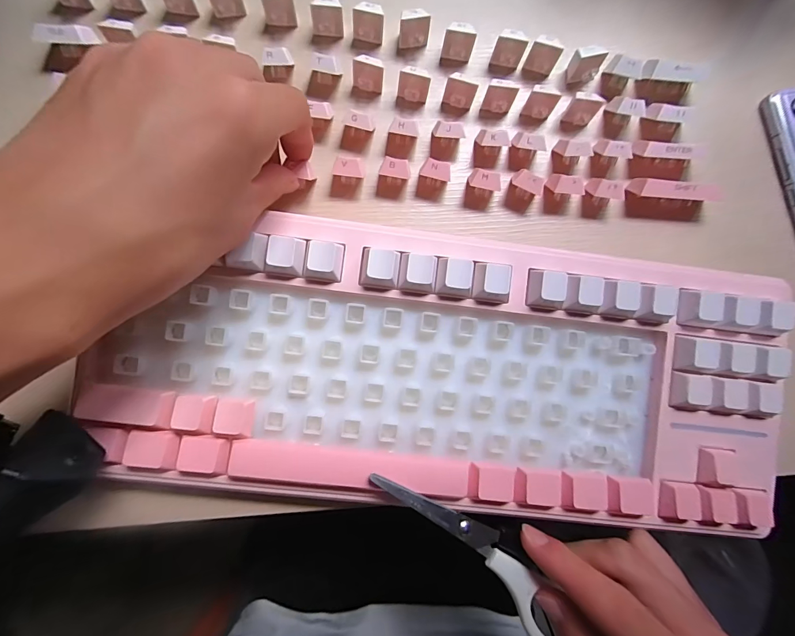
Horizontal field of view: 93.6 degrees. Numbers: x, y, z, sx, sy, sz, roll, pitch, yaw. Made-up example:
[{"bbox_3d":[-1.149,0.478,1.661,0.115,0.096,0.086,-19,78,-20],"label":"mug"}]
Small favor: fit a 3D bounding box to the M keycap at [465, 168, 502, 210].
[{"bbox_3d":[0.049,-0.074,0.216,0.017,0.018,0.016,13,83,-4],"label":"M keycap"}]

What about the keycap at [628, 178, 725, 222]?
[{"bbox_3d":[0.164,-0.070,0.221,0.049,0.023,0.018,8,83,-4],"label":"keycap"}]

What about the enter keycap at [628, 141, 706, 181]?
[{"bbox_3d":[0.160,-0.094,0.222,0.039,0.016,0.016,8,83,-4],"label":"enter keycap"}]

